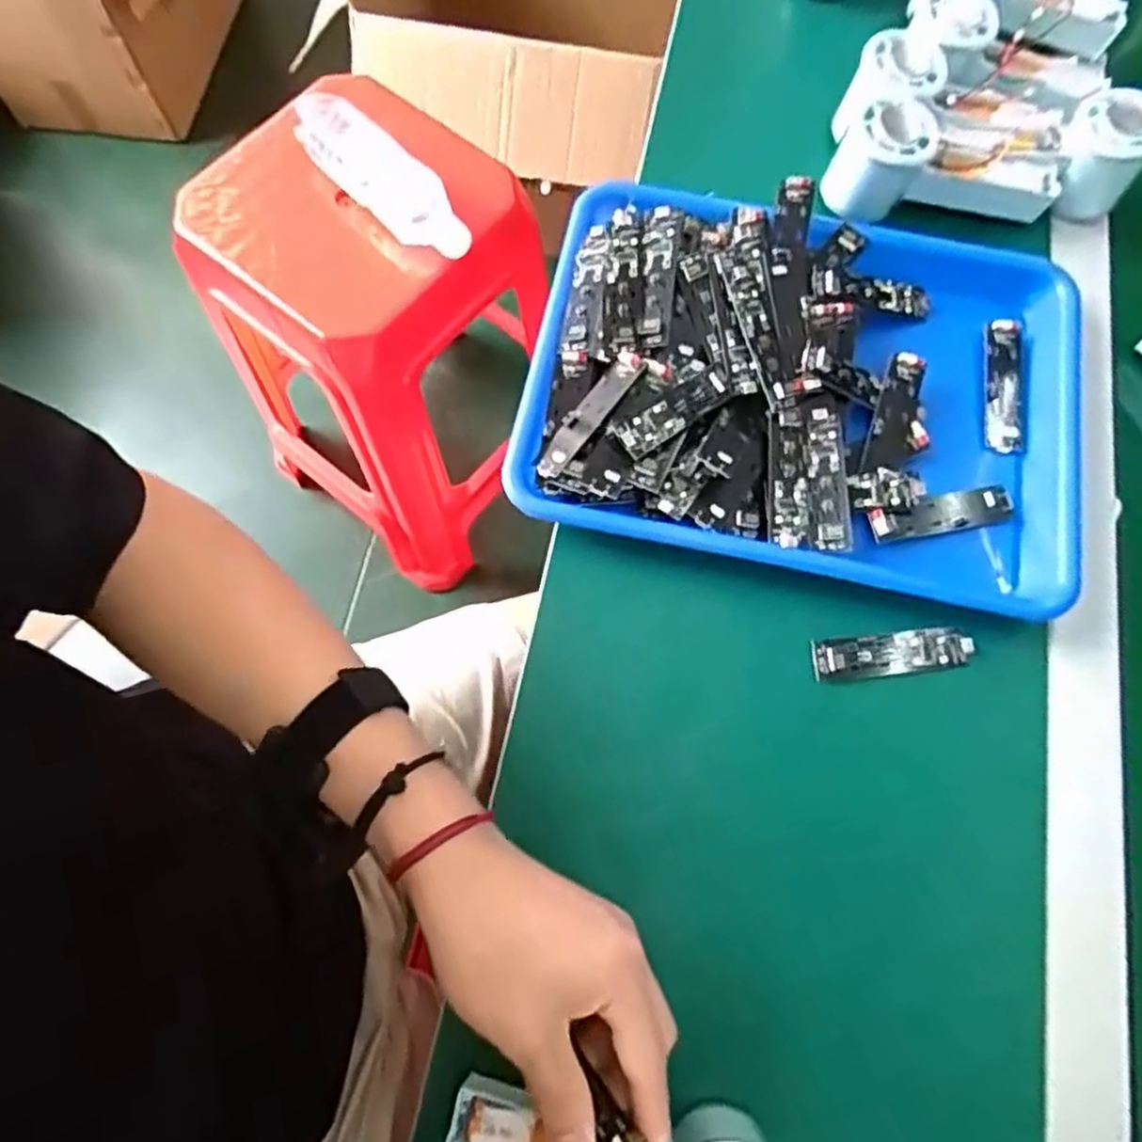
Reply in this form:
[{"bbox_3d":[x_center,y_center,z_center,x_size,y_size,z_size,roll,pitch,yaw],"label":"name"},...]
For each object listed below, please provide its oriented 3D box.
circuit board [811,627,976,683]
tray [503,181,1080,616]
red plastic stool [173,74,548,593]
[{"bbox_3d":[0.185,0.048,0.422,0.091,0.006,0.024,-5,71,-2],"label":"circuit board"},{"bbox_3d":[0.151,-0.117,0.459,0.349,0.044,0.260,10,71,3],"label":"tray"},{"bbox_3d":[-0.239,-0.280,0.981,0.355,0.526,0.325,34,74,11],"label":"red plastic stool"}]

